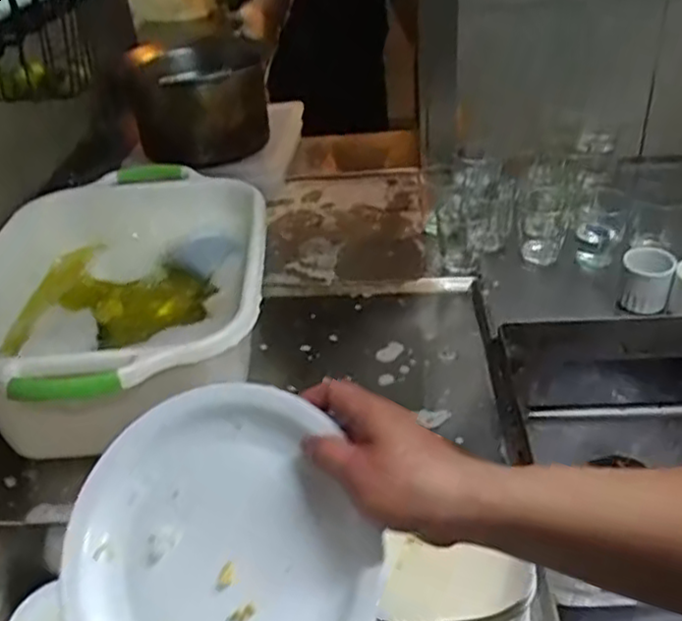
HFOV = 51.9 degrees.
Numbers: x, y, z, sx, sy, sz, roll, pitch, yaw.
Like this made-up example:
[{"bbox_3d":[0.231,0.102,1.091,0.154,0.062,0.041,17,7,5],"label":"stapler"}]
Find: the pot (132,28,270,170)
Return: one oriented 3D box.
[{"bbox_3d":[-0.260,-0.397,1.280,0.231,0.190,0.230,-12,35,-10],"label":"pot"}]

